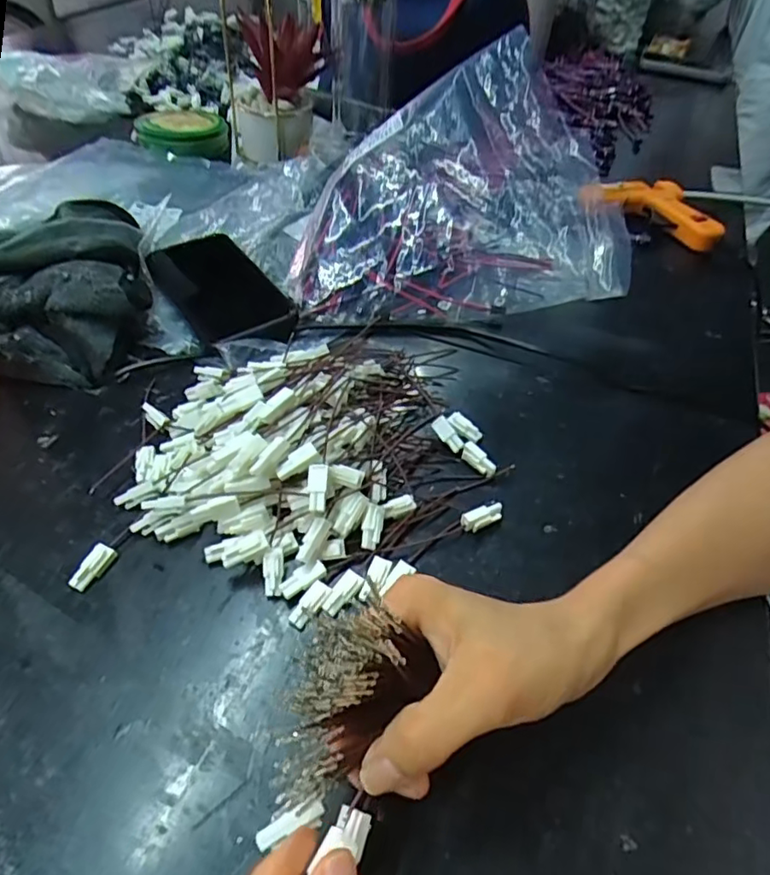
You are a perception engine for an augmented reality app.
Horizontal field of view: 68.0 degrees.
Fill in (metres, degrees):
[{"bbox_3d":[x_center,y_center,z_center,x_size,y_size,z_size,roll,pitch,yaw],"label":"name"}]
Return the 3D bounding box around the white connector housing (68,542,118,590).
[{"bbox_3d":[-0.156,0.069,0.305,0.009,0.009,0.025,27,65,20],"label":"white connector housing"}]

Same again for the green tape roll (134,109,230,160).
[{"bbox_3d":[-0.229,-0.350,0.649,0.100,0.023,0.080,0,48,-3],"label":"green tape roll"}]

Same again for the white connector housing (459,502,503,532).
[{"bbox_3d":[0.057,0.047,0.336,0.026,0.012,0.011,-16,51,-17],"label":"white connector housing"}]

